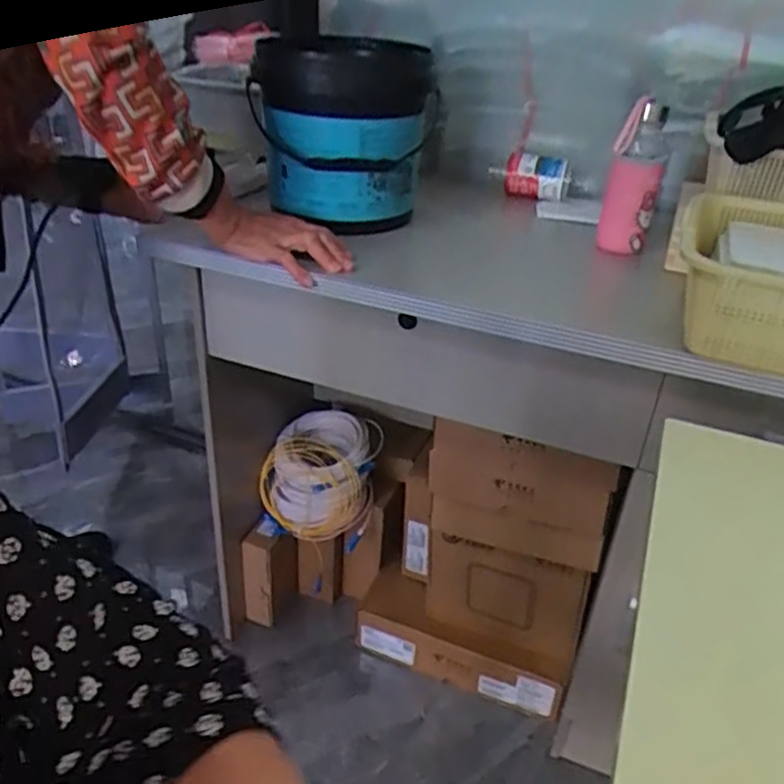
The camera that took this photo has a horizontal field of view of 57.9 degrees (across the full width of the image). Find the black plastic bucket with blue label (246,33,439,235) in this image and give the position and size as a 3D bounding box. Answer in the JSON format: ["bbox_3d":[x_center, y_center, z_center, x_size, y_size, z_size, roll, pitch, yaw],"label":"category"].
[{"bbox_3d":[-0.067,-0.368,1.006,0.238,0.221,0.275,-2,31,-10],"label":"black plastic bucket with blue label"}]

